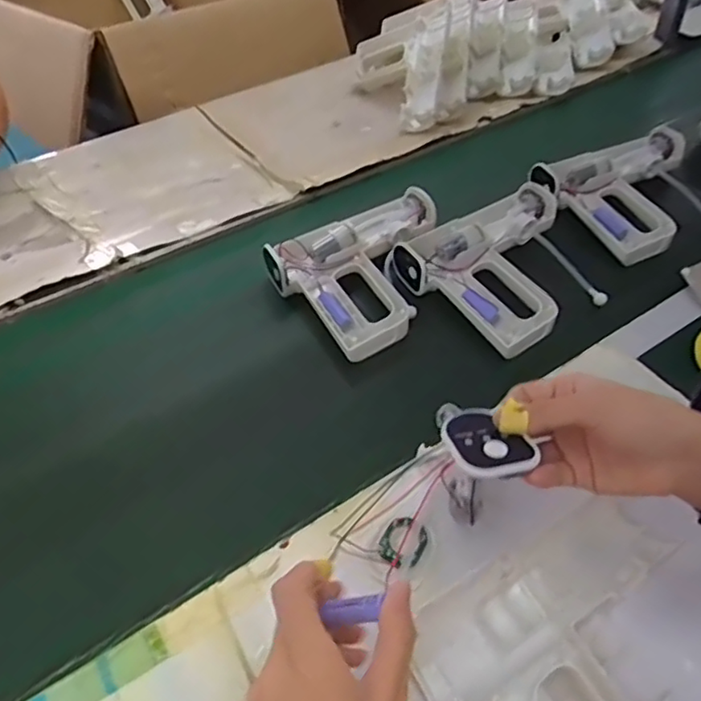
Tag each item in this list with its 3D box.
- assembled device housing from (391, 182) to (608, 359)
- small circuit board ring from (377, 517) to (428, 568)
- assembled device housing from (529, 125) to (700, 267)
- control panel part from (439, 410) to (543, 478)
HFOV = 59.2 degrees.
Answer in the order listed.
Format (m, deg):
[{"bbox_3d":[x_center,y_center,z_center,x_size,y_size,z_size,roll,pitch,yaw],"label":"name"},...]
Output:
[{"bbox_3d":[0.183,-0.101,0.680,0.220,0.039,0.191,-28,51,-22],"label":"assembled device housing"},{"bbox_3d":[0.039,0.144,0.463,0.034,0.006,0.040,29,53,27],"label":"small circuit board ring"},{"bbox_3d":[0.355,-0.191,0.755,0.233,0.051,0.180,-24,50,-18],"label":"assembled device housing"},{"bbox_3d":[0.079,0.054,0.368,0.049,0.010,0.059,-13,29,-27],"label":"control panel part"}]

